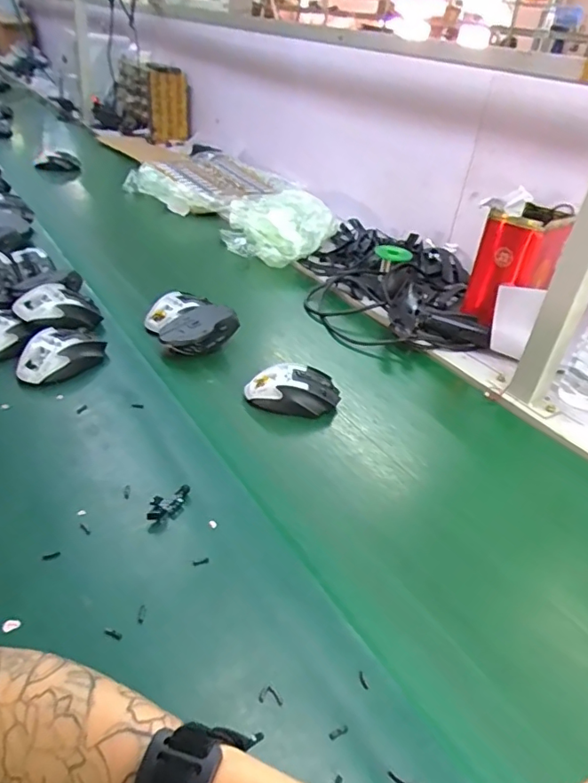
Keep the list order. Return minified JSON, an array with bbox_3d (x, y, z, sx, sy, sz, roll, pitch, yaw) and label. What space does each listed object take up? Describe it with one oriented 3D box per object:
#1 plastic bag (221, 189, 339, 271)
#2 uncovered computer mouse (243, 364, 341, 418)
[{"bbox_3d":[-0.028,-0.360,1.137,0.234,0.082,0.270,1,35,-9],"label":"plastic bag"},{"bbox_3d":[-0.001,-0.003,0.682,0.116,0.042,0.058,2,35,-8],"label":"uncovered computer mouse"}]

